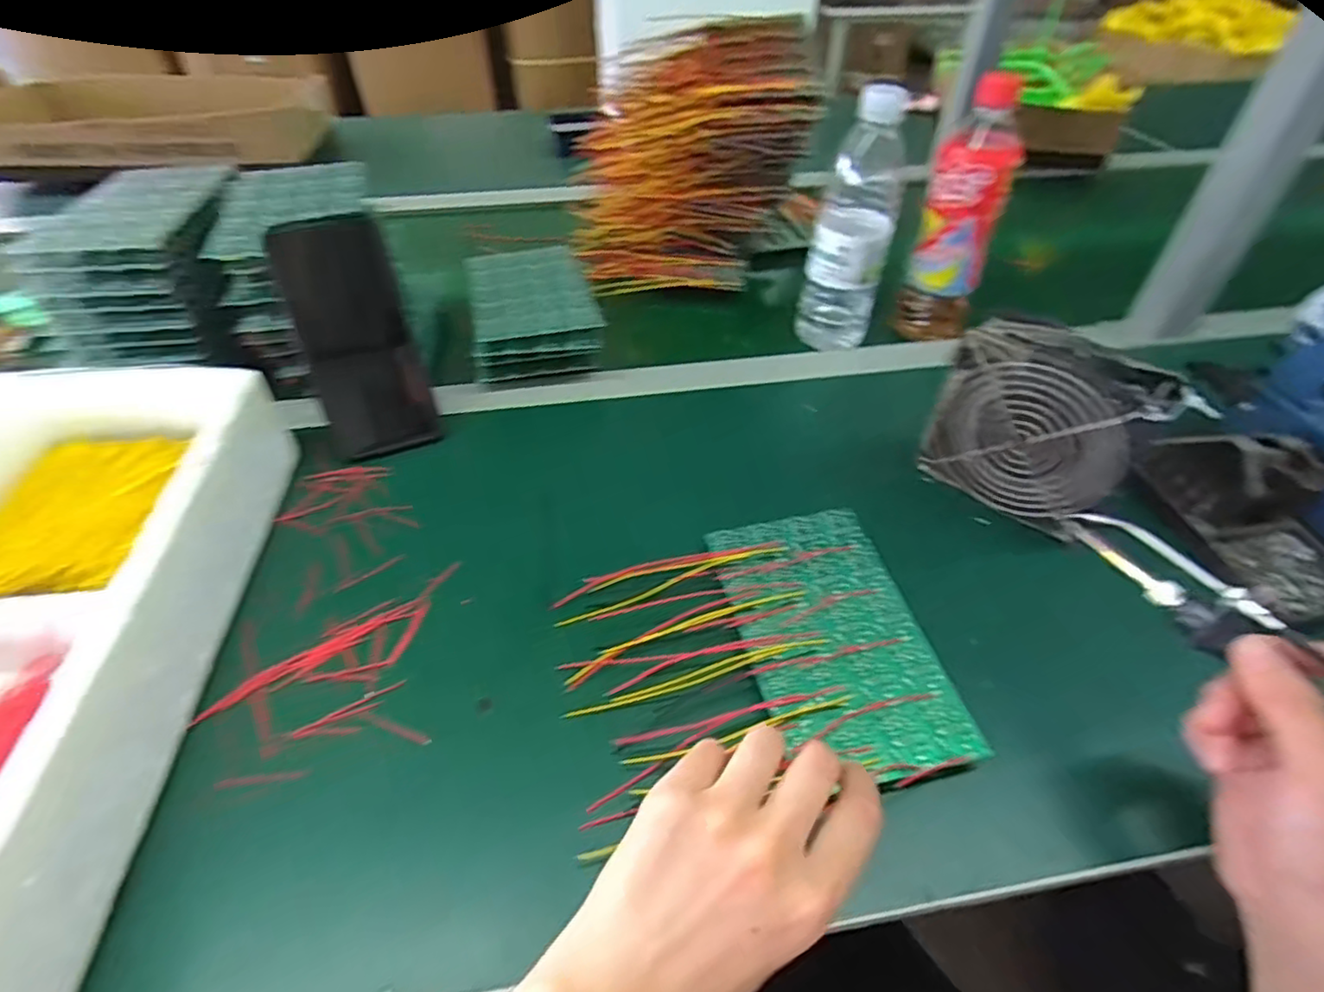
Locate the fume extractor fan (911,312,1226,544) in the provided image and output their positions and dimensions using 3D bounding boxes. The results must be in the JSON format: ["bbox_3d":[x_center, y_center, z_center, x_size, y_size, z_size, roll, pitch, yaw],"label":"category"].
[{"bbox_3d":[0.249,-0.042,0.428,0.127,0.121,0.042,34,54,28],"label":"fume extractor fan"}]

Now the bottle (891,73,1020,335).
[{"bbox_3d":[0.262,-0.239,0.568,0.065,0.205,0.055,18,48,17],"label":"bottle"}]

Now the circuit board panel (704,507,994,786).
[{"bbox_3d":[0.099,0.079,0.378,0.104,0.007,0.171,-9,46,-9],"label":"circuit board panel"}]

